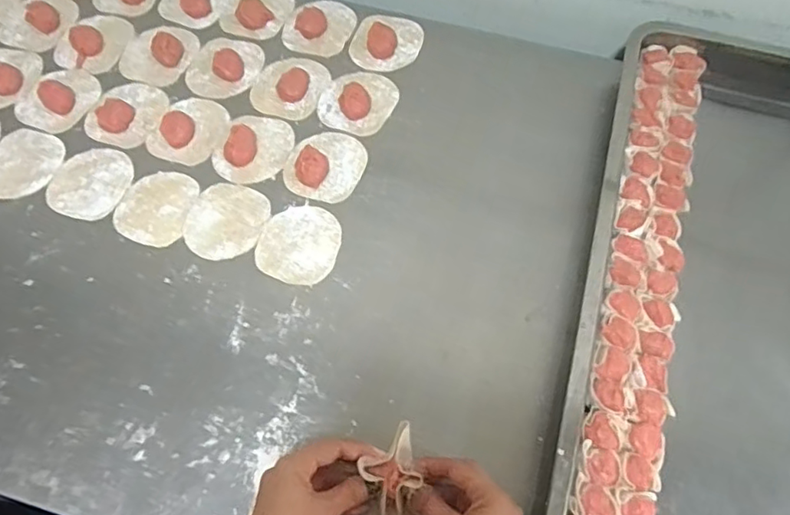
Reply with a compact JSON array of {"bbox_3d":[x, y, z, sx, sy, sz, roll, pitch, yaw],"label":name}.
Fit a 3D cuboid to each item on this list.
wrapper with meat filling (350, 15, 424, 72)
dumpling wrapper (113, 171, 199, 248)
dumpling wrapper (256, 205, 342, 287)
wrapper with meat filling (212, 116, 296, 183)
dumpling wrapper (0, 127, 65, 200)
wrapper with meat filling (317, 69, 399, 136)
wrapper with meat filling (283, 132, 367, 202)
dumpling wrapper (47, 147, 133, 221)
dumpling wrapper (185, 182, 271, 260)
[{"bbox_3d":[-0.009,-0.255,0.672,0.082,0.020,0.079,2,66,-1],"label":"wrapper with meat filling"},{"bbox_3d":[-0.241,-0.053,0.588,0.074,0.005,0.082,12,66,4],"label":"dumpling wrapper"},{"bbox_3d":[-0.093,-0.015,0.567,0.075,0.004,0.082,0,66,-1],"label":"dumpling wrapper"},{"bbox_3d":[-0.148,-0.118,0.610,0.073,0.013,0.086,27,68,10],"label":"wrapper with meat filling"},{"bbox_3d":[-0.396,-0.099,0.612,0.079,0.005,0.084,1,65,-2],"label":"dumpling wrapper"},{"bbox_3d":[-0.040,-0.177,0.635,0.077,0.022,0.087,28,69,11],"label":"wrapper with meat filling"},{"bbox_3d":[-0.072,-0.101,0.598,0.077,0.022,0.083,0,66,-1],"label":"wrapper with meat filling"},{"bbox_3d":[-0.314,-0.079,0.600,0.075,0.004,0.084,23,68,8],"label":"dumpling wrapper"},{"bbox_3d":[-0.168,-0.037,0.578,0.075,0.004,0.084,18,67,7],"label":"dumpling wrapper"}]

